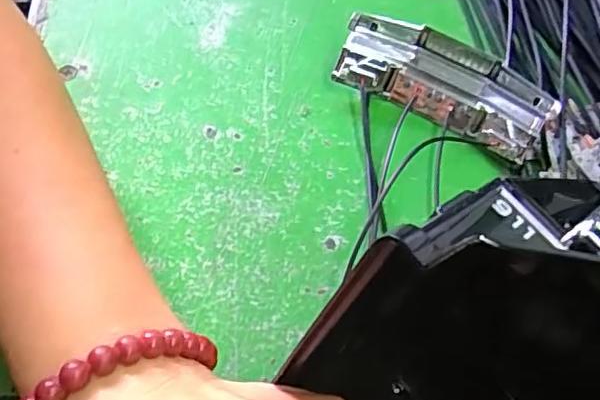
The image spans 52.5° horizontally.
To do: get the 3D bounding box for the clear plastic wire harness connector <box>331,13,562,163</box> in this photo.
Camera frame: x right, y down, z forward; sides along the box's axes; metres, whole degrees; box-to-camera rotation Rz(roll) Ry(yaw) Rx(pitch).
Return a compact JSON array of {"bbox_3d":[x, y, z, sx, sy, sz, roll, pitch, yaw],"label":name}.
[{"bbox_3d":[0.067,-0.055,0.284,0.095,0.024,0.036,27,65,12],"label":"clear plastic wire harness connector"}]

